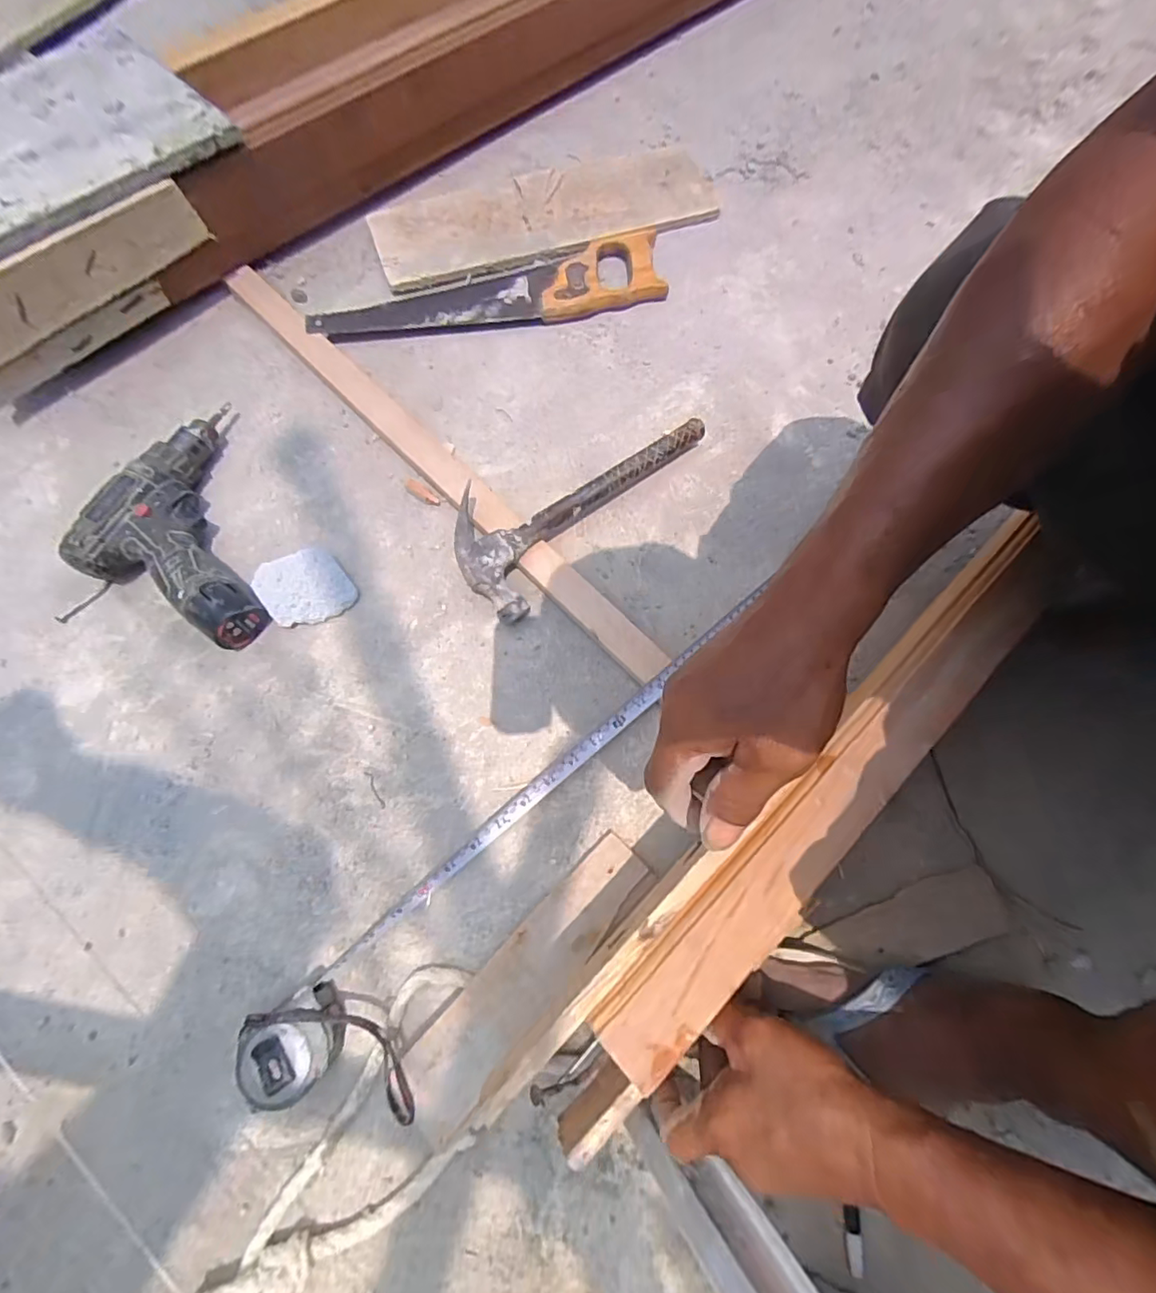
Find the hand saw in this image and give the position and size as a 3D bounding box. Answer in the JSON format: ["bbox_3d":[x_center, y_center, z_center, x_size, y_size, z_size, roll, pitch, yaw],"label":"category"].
[{"bbox_3d":[-0.103,-0.420,0.639,0.399,0.022,0.104,-10,71,-4],"label":"hand saw"}]

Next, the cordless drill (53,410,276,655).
[{"bbox_3d":[-0.390,-0.104,0.515,0.165,0.054,0.262,-23,73,-8],"label":"cordless drill"}]

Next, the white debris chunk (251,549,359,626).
[{"bbox_3d":[-0.255,-0.055,0.516,0.074,0.021,0.072,0,71,0],"label":"white debris chunk"}]

